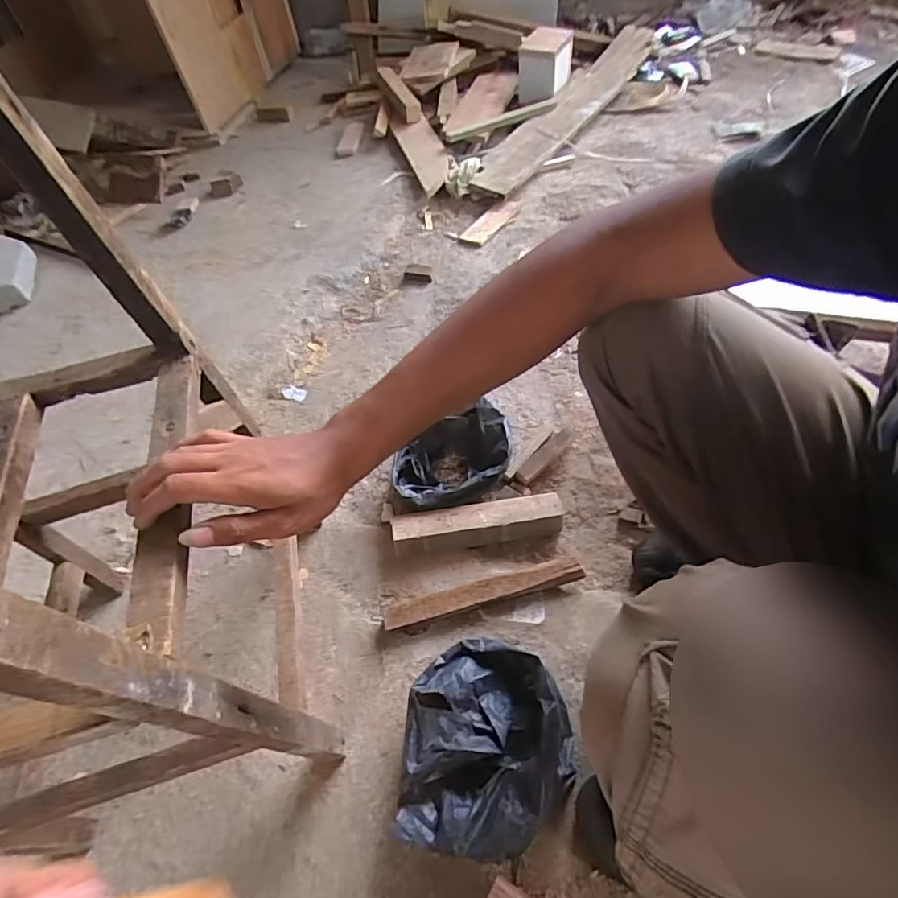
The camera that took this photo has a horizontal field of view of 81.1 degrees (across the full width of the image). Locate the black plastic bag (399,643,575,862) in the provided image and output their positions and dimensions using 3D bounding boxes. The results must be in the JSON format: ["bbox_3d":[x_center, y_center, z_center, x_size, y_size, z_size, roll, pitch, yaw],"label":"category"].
[{"bbox_3d":[0.044,0.310,0.565,0.171,0.082,0.202,-2,53,9],"label":"black plastic bag"}]

